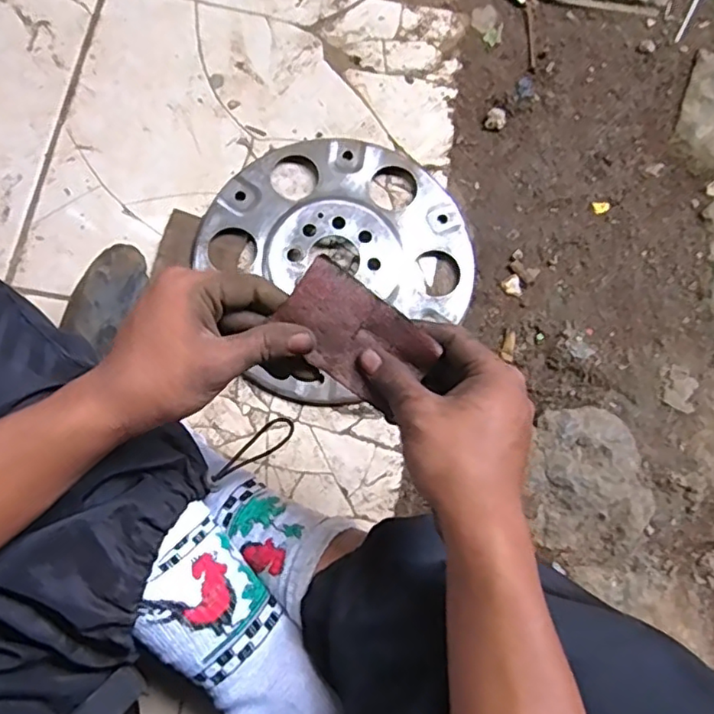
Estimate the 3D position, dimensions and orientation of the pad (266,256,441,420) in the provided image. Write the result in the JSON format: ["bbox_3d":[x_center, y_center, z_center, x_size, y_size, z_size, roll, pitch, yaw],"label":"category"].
[{"bbox_3d":[-0.001,-0.012,0.376,0.095,0.014,0.057,36,99,-13],"label":"pad"}]

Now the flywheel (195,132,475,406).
[{"bbox_3d":[-0.025,-0.102,0.591,0.256,0.015,0.247,0,77,-1],"label":"flywheel"}]

